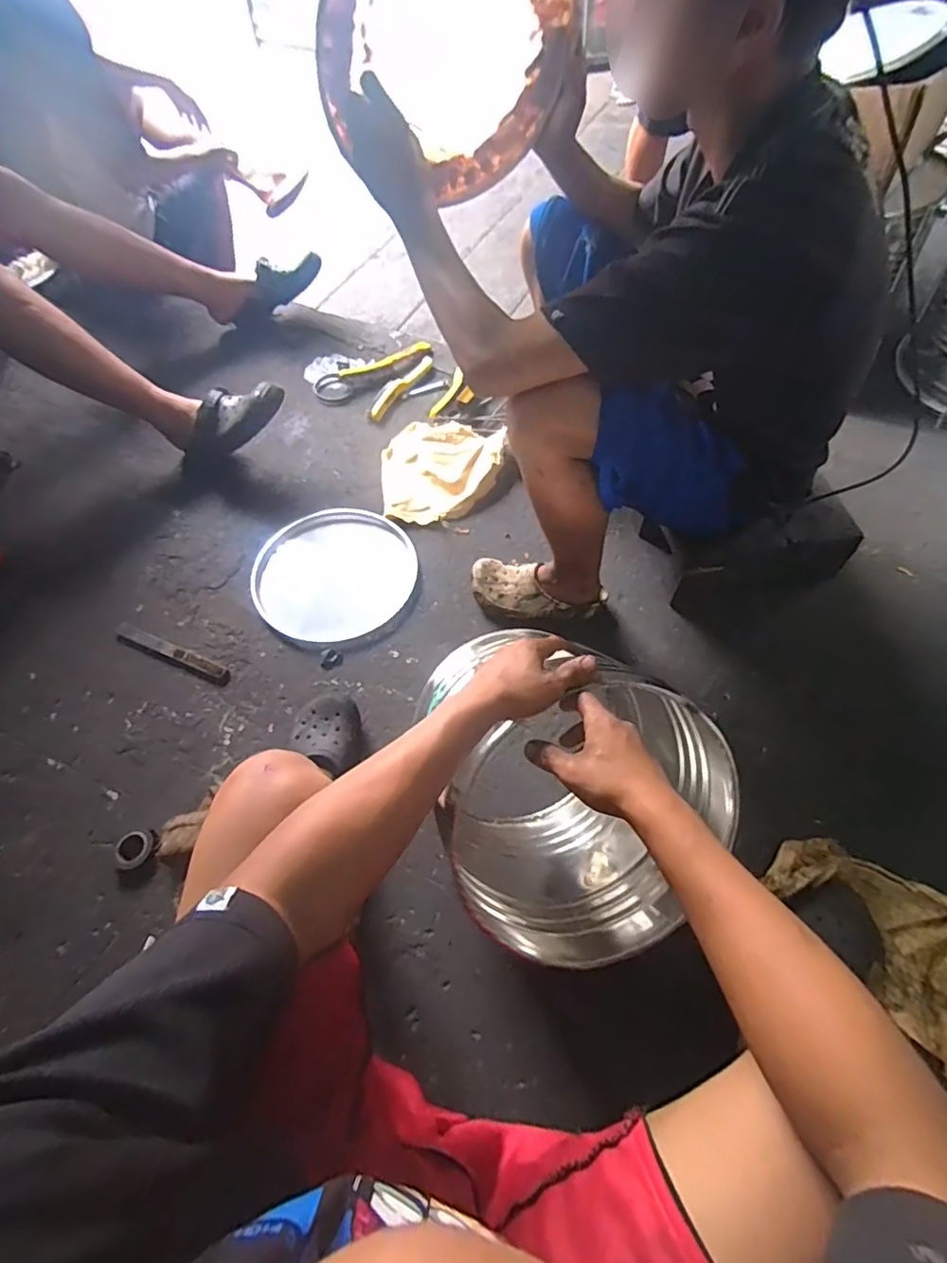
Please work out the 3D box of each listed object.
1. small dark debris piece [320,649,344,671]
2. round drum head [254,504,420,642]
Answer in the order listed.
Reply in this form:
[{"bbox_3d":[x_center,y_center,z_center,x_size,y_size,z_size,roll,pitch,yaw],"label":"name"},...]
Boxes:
[{"bbox_3d":[-0.251,0.054,0.999,0.032,0.010,0.040,19,62,11],"label":"small dark debris piece"},{"bbox_3d":[-0.274,-0.123,1.102,0.306,0.018,0.312,0,60,0],"label":"round drum head"}]

